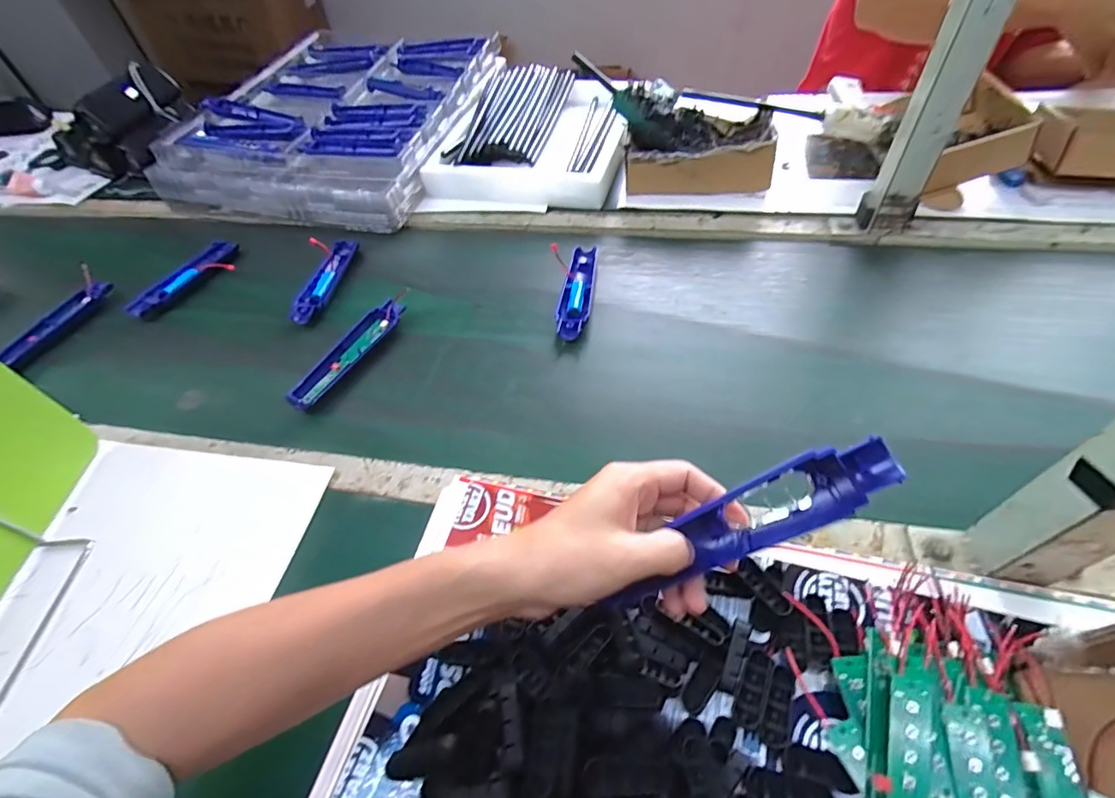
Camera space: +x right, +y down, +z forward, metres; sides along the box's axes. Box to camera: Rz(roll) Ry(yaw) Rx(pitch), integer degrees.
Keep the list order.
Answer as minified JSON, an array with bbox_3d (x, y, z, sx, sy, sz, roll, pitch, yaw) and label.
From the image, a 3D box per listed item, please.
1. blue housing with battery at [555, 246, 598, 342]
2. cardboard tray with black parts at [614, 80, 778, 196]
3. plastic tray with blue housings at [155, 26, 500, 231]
[{"bbox_3d":[0.025,-0.136,0.611,0.037,0.020,0.169,5,52,9],"label":"blue housing with battery"},{"bbox_3d":[0.200,-0.394,0.740,0.221,0.097,0.219,4,51,8],"label":"cardboard tray with black parts"},{"bbox_3d":[-0.389,-0.531,0.907,0.448,0.088,0.580,5,52,10],"label":"plastic tray with blue housings"}]

